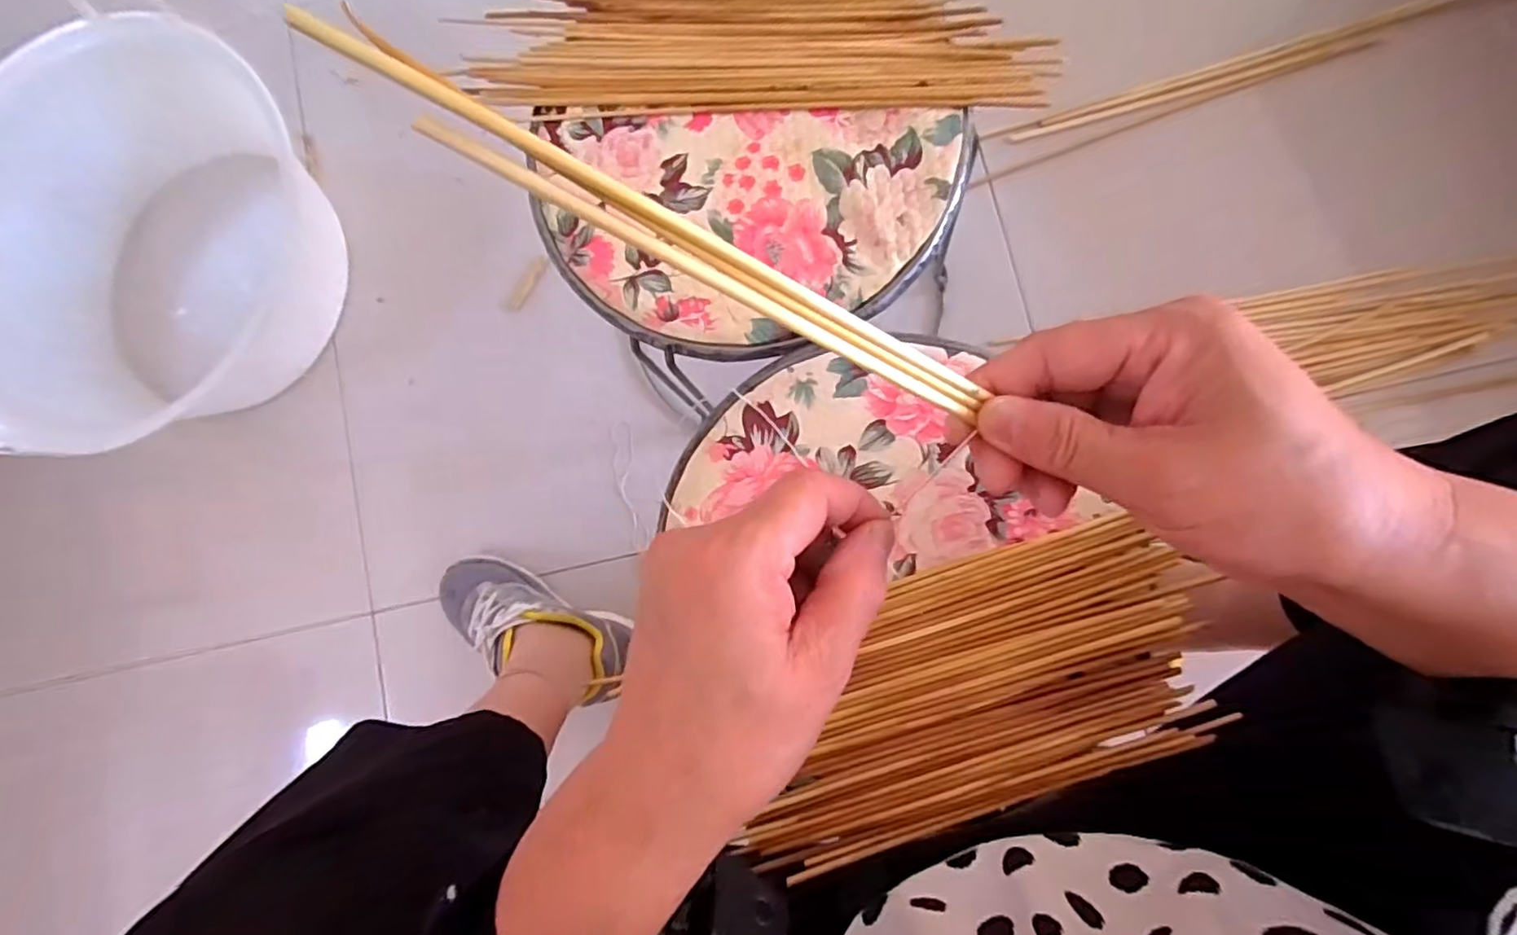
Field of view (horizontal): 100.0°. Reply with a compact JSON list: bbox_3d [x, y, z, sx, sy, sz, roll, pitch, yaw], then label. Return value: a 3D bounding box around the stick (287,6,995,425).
[{"bbox_3d":[-0.010,-0.051,0.157,0.169,0.009,0.012,21,87,-28],"label":"stick"}]

